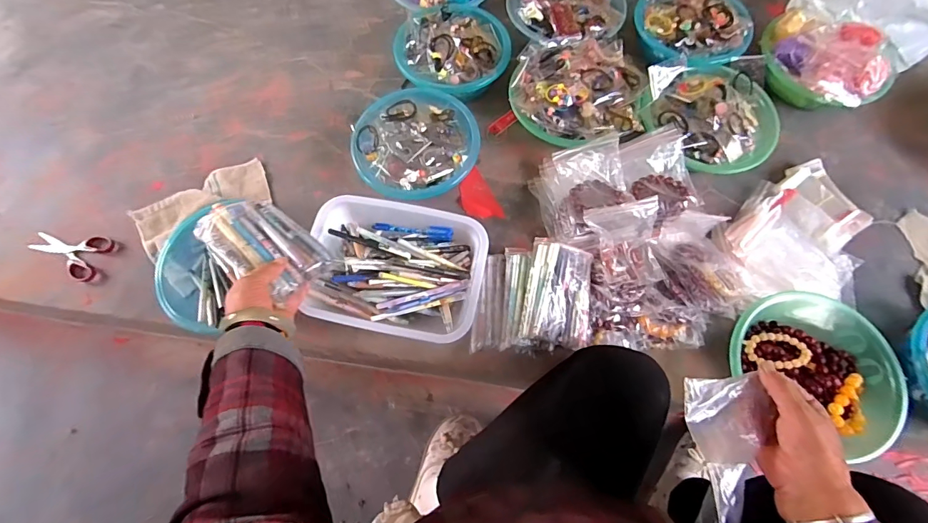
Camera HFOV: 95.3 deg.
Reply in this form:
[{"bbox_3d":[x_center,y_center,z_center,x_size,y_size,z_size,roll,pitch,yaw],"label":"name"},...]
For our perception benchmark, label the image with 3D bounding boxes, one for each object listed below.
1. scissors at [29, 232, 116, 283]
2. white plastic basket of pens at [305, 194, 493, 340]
[{"bbox_3d":[-0.725,-0.022,0.775,0.142,0.015,0.086,19,71,7],"label":"scissors"},{"bbox_3d":[-0.111,0.007,0.695,0.285,0.102,0.217,10,70,4],"label":"white plastic basket of pens"}]

